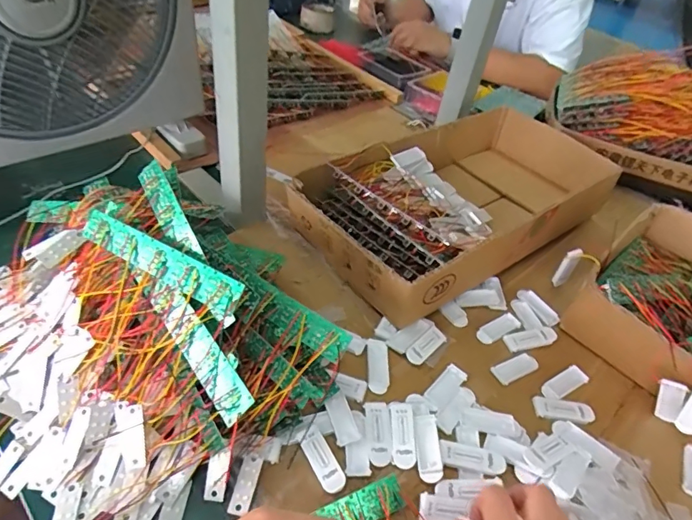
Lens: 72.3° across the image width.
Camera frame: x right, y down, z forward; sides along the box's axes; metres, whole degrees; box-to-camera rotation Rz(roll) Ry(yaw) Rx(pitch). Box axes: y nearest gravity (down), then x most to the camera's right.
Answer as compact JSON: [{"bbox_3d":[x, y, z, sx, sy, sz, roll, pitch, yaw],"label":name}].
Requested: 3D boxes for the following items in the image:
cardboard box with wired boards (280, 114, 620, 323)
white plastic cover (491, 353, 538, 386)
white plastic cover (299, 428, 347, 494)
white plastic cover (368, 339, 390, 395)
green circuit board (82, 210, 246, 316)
[{"bbox_3d":[0.165,-0.090,0.644,0.457,0.095,0.225,-25,53,-29],"label":"cardboard box with wired boards"},{"bbox_3d":[0.178,0.113,0.496,0.053,0.005,0.021,-15,49,-23],"label":"white plastic cover"},{"bbox_3d":[-0.019,0.167,0.396,0.022,0.006,0.051,-21,52,-27],"label":"white plastic cover"},{"bbox_3d":[0.032,0.105,0.470,0.020,0.004,0.058,5,45,-4],"label":"white plastic cover"},{"bbox_3d":[-0.154,-0.001,0.380,0.176,0.004,0.027,22,92,25],"label":"green circuit board"}]

